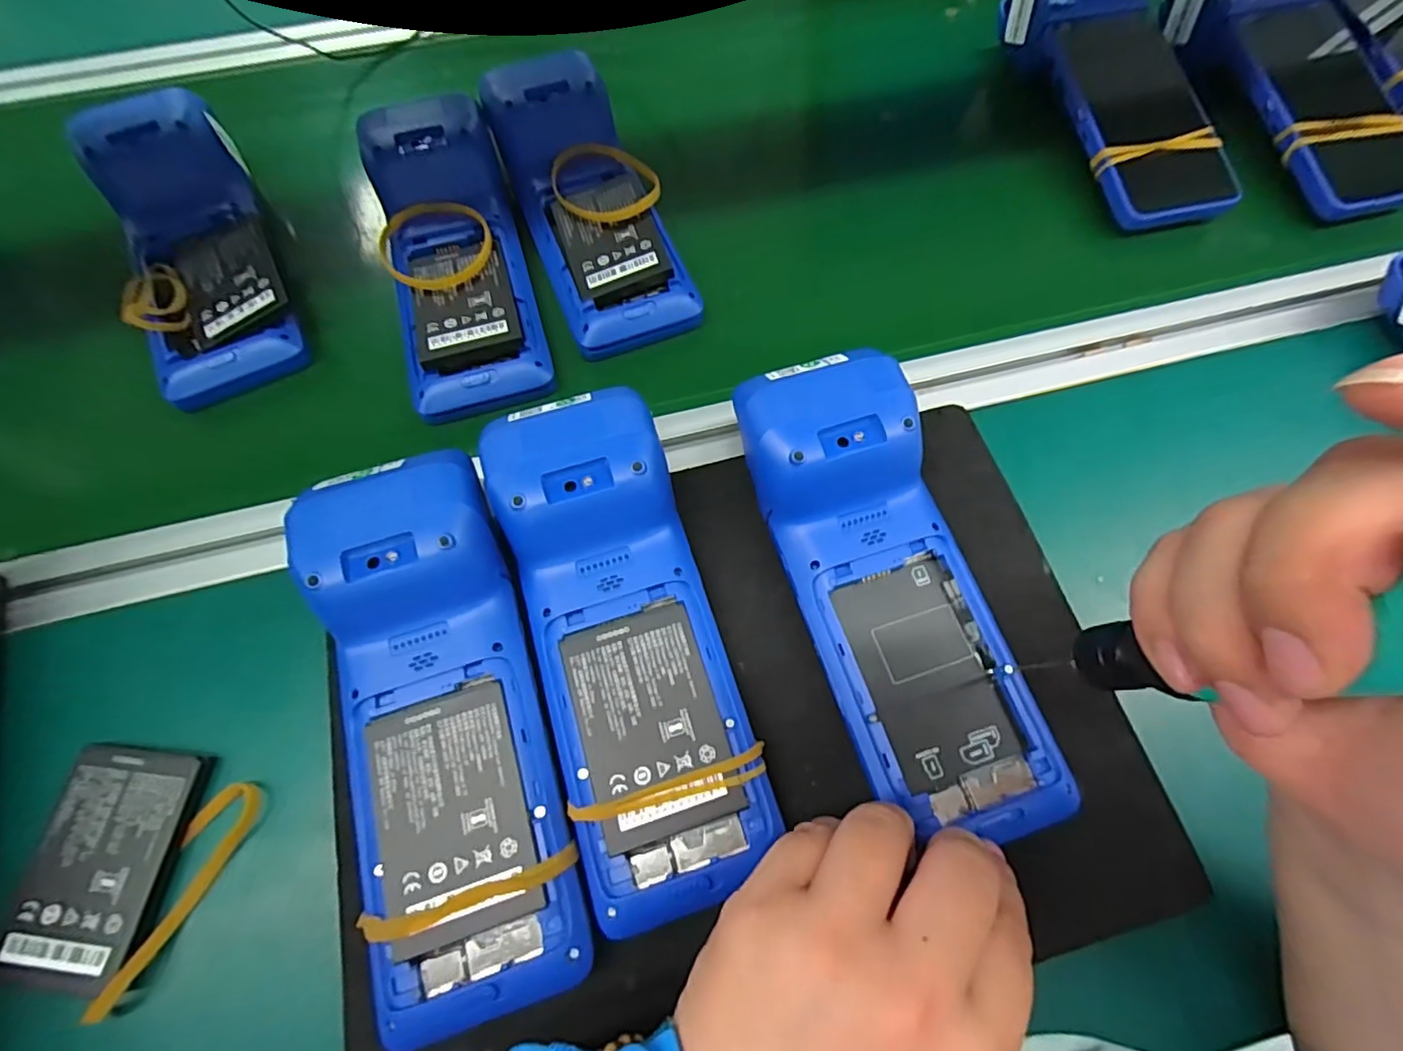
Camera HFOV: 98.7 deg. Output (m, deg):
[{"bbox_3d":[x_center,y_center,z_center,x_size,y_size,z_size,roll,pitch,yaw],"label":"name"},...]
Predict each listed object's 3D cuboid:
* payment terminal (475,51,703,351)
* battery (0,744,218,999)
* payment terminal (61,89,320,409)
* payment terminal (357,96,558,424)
[{"bbox_3d":[-0.075,-0.216,0.389,0.087,0.050,0.224,-20,69,-8],"label":"payment terminal"},{"bbox_3d":[-0.251,0.142,0.252,0.055,0.014,0.091,3,67,2],"label":"battery"},{"bbox_3d":[-0.321,-0.180,0.375,0.091,0.049,0.227,-26,70,-10],"label":"payment terminal"},{"bbox_3d":[-0.153,-0.171,0.366,0.084,0.046,0.218,-16,68,-6],"label":"payment terminal"}]

